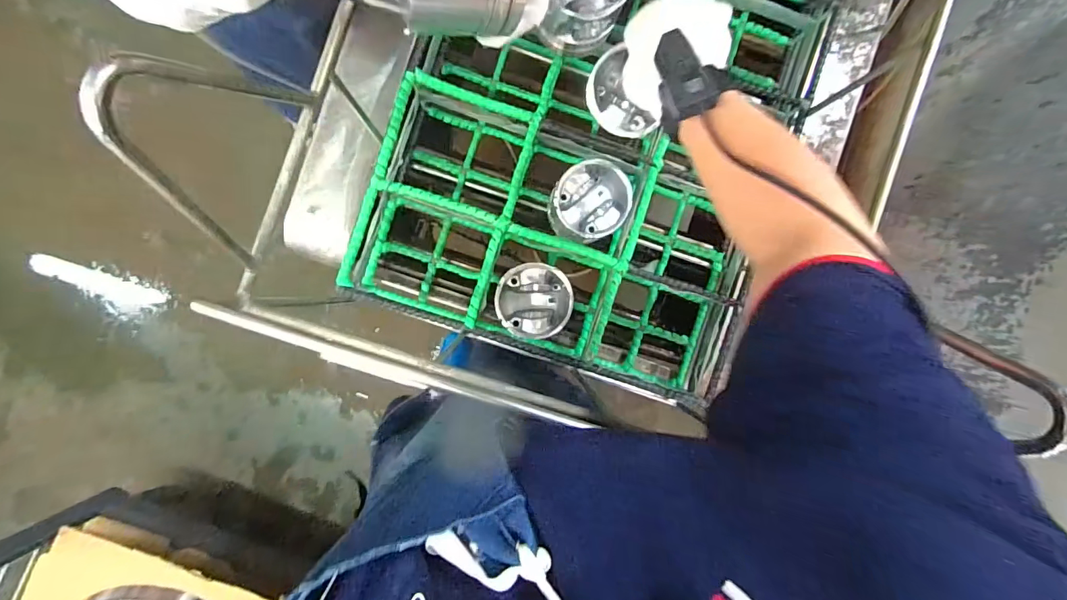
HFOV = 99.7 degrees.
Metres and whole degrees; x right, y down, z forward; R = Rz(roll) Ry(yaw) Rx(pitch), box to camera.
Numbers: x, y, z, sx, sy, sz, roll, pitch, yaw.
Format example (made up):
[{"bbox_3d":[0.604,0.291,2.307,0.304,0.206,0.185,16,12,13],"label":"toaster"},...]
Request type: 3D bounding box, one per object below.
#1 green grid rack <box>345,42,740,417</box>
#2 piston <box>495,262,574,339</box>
[{"bbox_3d":[0.031,-0.092,0.609,0.465,0.152,0.313,18,90,-4],"label":"green grid rack"},{"bbox_3d":[0.002,0.001,0.569,0.095,0.061,0.088,3,91,-4],"label":"piston"}]

